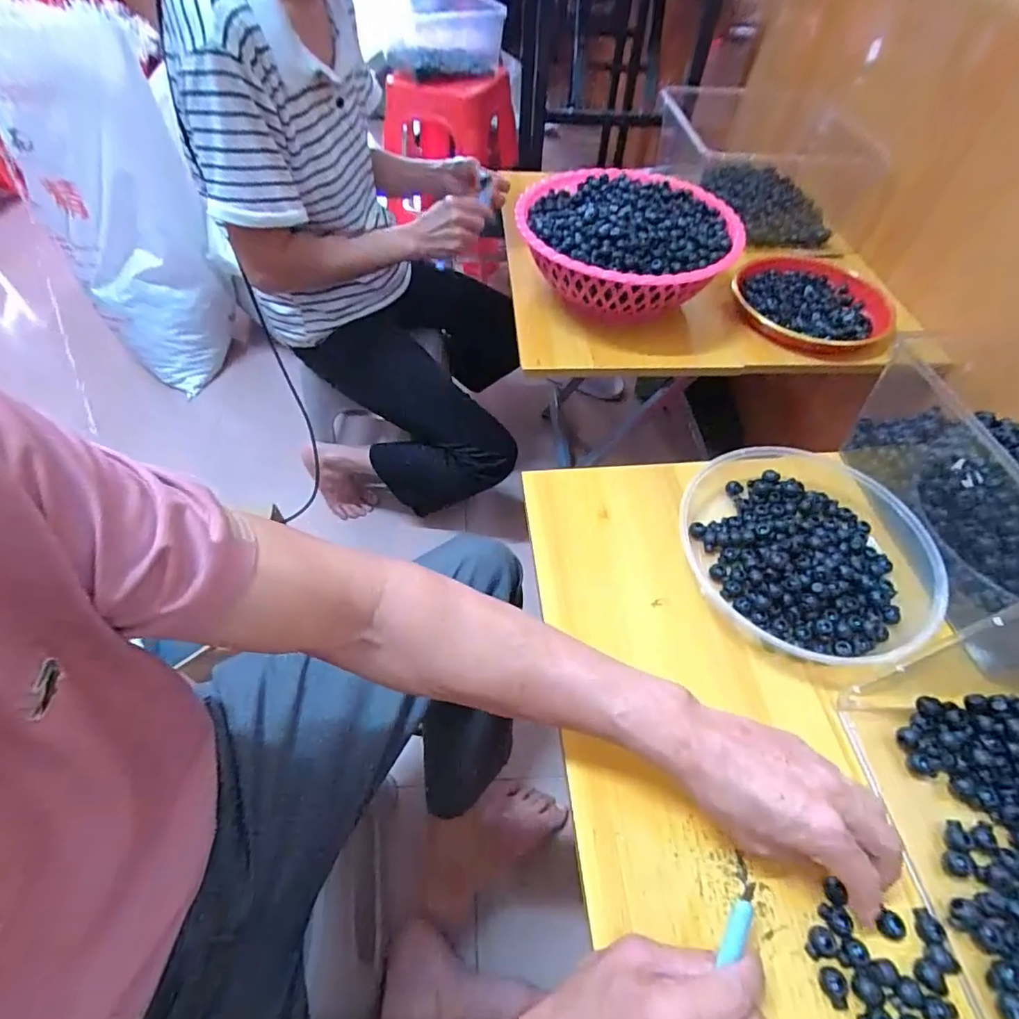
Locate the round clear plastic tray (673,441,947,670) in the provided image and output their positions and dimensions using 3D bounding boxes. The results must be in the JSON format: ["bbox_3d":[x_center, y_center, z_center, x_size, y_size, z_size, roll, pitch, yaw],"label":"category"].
[{"bbox_3d":[0.279,0.031,0.495,0.218,0.048,0.217,1,53,-1],"label":"round clear plastic tray"}]

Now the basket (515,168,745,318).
[{"bbox_3d":[0.159,-0.368,0.741,0.284,0.103,0.286,13,53,8],"label":"basket"}]

